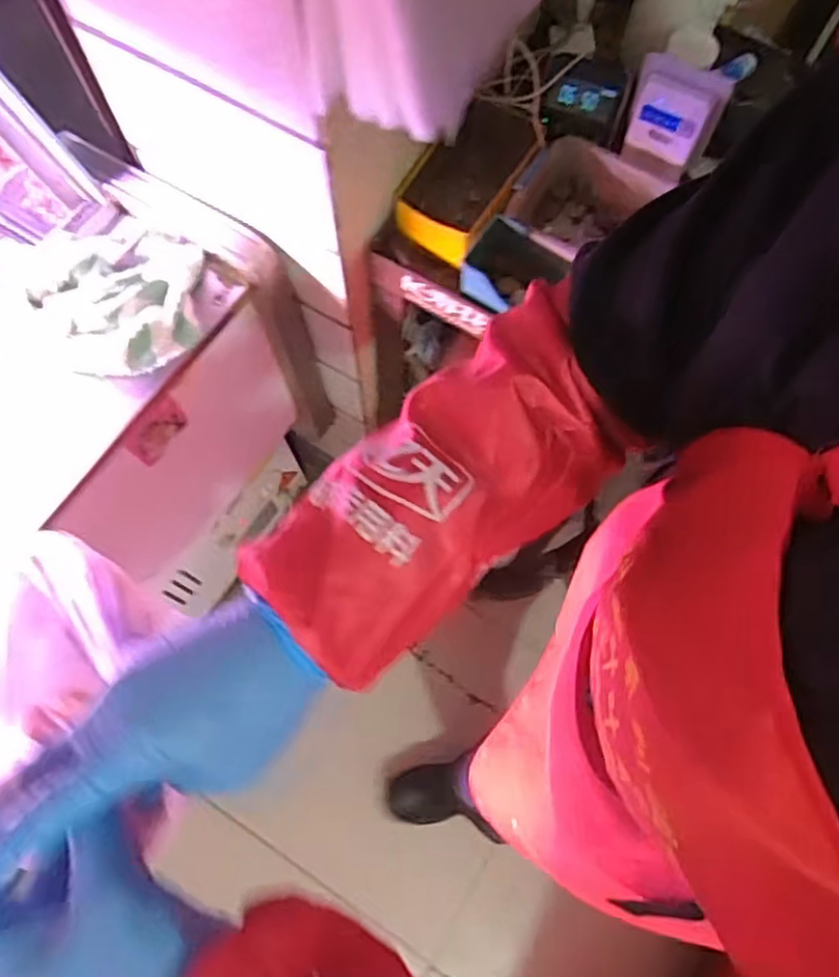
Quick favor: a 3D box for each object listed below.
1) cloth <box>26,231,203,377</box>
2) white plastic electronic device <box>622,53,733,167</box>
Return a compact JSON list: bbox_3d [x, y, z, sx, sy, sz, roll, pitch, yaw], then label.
[{"bbox_3d":[-0.322,-0.209,0.762,0.178,0.050,0.163,-17,72,-6],"label":"cloth"},{"bbox_3d":[0.275,-0.404,0.757,0.095,0.085,0.053,18,72,5],"label":"white plastic electronic device"}]

